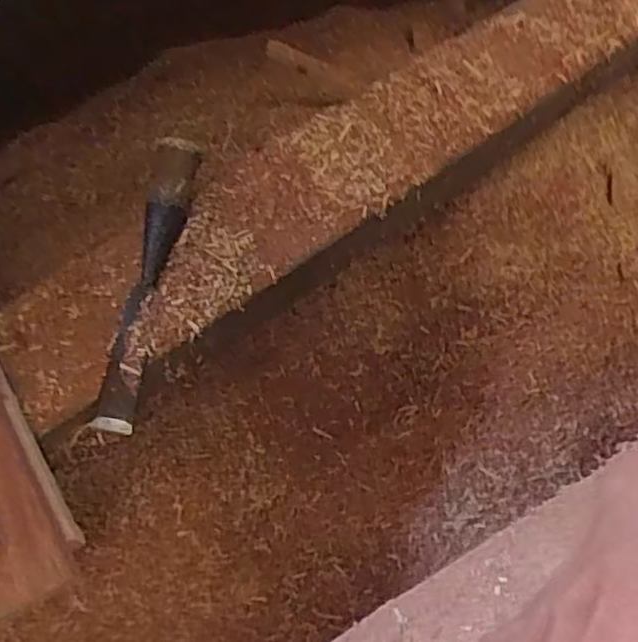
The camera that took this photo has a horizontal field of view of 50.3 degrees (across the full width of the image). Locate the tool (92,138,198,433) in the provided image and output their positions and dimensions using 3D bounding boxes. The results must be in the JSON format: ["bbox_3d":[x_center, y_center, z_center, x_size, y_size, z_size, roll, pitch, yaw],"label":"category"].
[{"bbox_3d":[-0.134,-0.029,0.529,0.030,0.036,0.229,10,71,2],"label":"tool"}]

